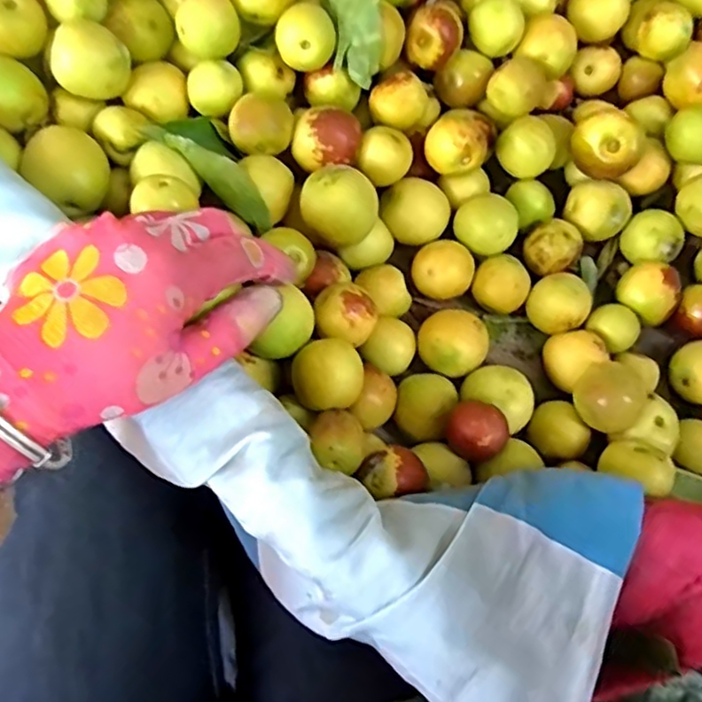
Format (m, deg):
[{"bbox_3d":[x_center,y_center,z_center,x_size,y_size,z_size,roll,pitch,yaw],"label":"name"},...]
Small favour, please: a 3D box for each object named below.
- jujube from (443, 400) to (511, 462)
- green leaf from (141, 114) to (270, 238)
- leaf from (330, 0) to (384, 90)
[{"bbox_3d":[0.064,0.041,0.328,0.030,0.027,0.027,35,74,12],"label":"jujube"},{"bbox_3d":[-0.070,-0.094,0.344,0.033,0.025,0.073,-42,90,-13],"label":"green leaf"},{"bbox_3d":[0.002,-0.181,0.353,0.027,0.017,0.064,-11,101,-3],"label":"leaf"}]

